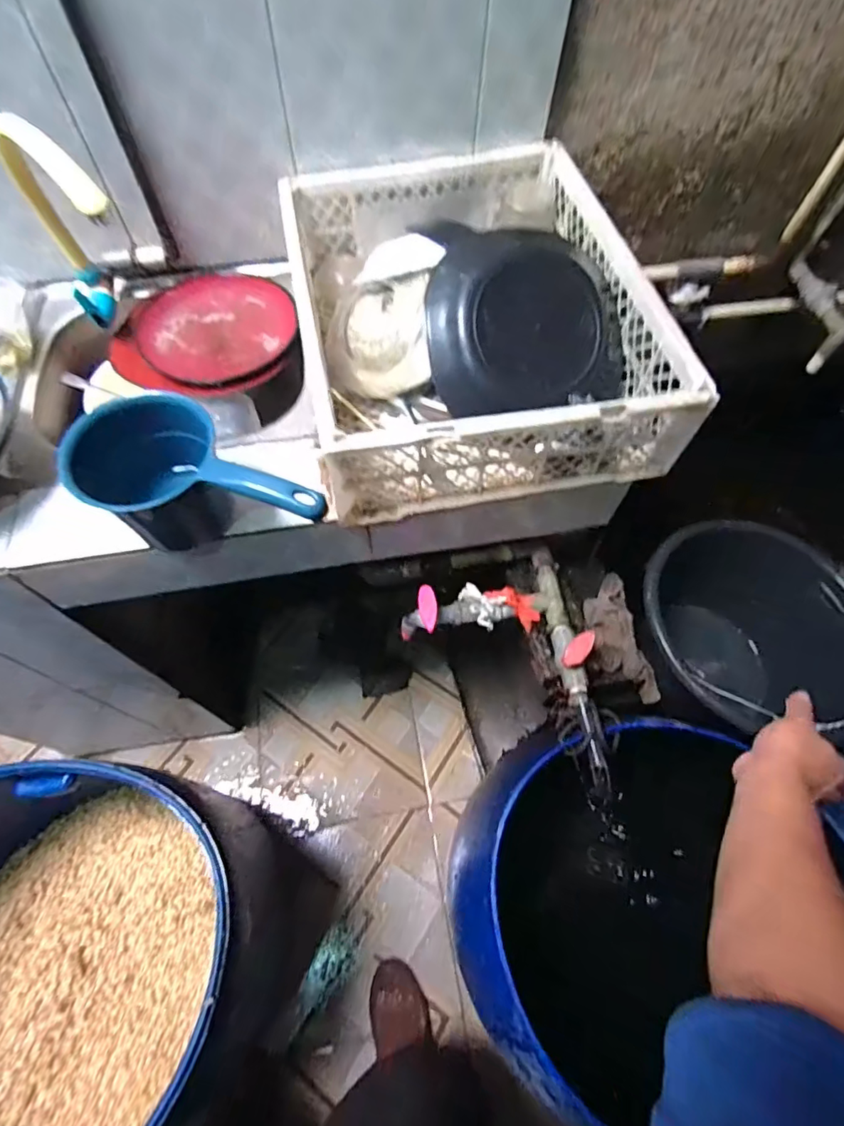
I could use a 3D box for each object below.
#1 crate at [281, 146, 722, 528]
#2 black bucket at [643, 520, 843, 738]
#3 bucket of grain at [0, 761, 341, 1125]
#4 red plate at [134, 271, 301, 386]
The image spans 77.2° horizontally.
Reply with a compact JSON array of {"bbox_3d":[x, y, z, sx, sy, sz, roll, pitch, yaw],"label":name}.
[{"bbox_3d":[0.053,-0.324,0.668,0.390,0.139,0.495,-11,64,-4],"label":"crate"},{"bbox_3d":[0.434,0.107,0.763,0.276,0.258,0.286,-28,67,-12],"label":"black bucket"},{"bbox_3d":[-0.541,0.697,0.885,0.627,0.643,0.608,-1,64,1],"label":"bucket of grain"},{"bbox_3d":[-0.296,-0.345,0.776,0.220,0.036,0.210,-1,64,1],"label":"red plate"}]

